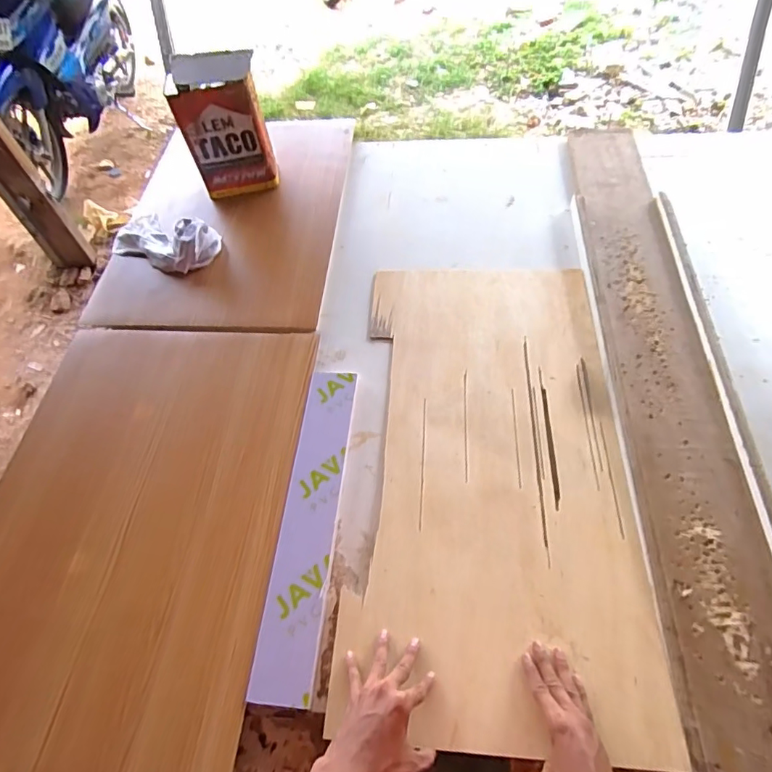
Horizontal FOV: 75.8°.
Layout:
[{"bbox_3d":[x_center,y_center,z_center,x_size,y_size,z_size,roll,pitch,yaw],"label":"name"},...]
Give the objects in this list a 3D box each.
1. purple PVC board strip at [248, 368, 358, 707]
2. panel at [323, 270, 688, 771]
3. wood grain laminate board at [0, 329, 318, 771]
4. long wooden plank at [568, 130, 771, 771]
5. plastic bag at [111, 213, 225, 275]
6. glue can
[{"bbox_3d":[-0.110,0.184,0.736,0.077,0.011,0.482,2,56,6],"label":"purple PVC board strip"},{"bbox_3d":[0.160,0.093,0.791,0.399,0.016,0.783,-1,54,8],"label":"panel"},{"bbox_3d":[-0.392,0.186,0.757,0.465,0.018,0.666,0,57,9],"label":"wood grain laminate board"},{"bbox_3d":[0.462,-0.040,0.822,0.183,0.026,1.305,3,57,6],"label":"long wooden plank"},{"bbox_3d":[-0.496,-0.323,1.072,0.269,0.078,0.132,28,62,21],"label":"plastic bag"},{"bbox_3d":[-0.345,-0.554,1.092,0.172,0.278,0.093,-7,55,-1],"label":"glue can"}]

